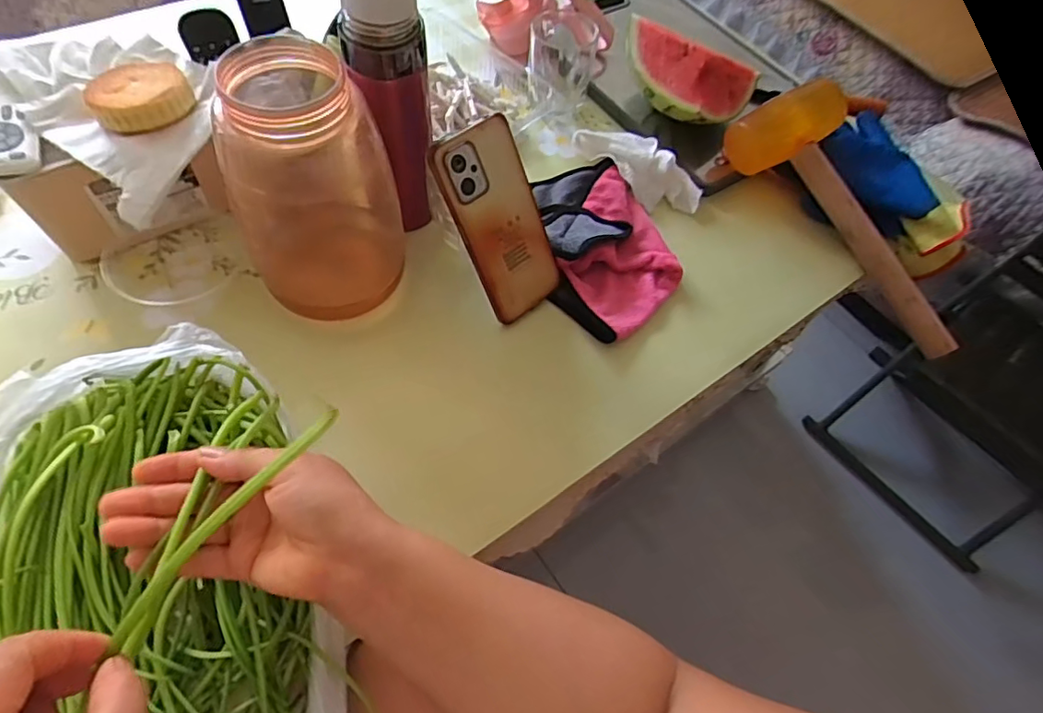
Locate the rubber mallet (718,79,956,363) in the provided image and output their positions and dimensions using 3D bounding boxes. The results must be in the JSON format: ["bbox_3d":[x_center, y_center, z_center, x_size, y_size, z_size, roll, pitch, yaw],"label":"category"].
[{"bbox_3d":[0.345,-0.135,0.596,0.097,0.077,0.316,-31,89,-22],"label":"rubber mallet"}]

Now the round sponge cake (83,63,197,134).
[{"bbox_3d":[-0.302,-0.207,0.445,0.071,0.021,0.064,-26,62,-19],"label":"round sponge cake"}]

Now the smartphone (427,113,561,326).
[{"bbox_3d":[-0.016,-0.111,0.472,0.074,0.159,0.014,-41,36,-26],"label":"smartphone"}]

